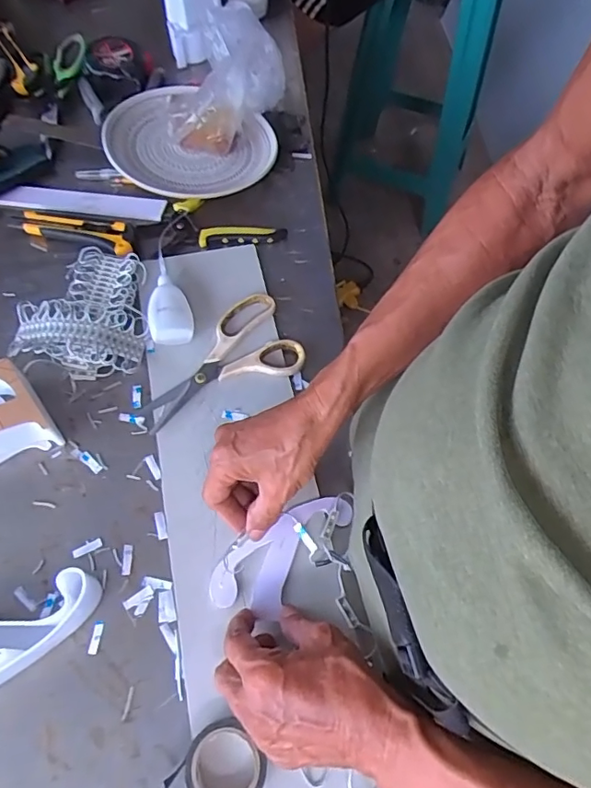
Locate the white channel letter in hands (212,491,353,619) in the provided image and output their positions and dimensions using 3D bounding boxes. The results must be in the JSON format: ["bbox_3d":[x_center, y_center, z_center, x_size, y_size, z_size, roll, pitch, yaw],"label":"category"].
[{"bbox_3d":[-0.009,0.132,0.446,0.137,0.022,0.060,-38,70,-18],"label":"white channel letter in hands"}]

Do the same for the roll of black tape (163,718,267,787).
[{"bbox_3d":[-0.053,0.271,0.375,0.057,0.020,0.059,0,63,0],"label":"roll of black tape"}]

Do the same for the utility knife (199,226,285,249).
[{"bbox_3d":[-0.062,-0.187,0.622,0.102,0.015,0.022,-4,63,-3],"label":"utility knife"}]

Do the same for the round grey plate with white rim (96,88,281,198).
[{"bbox_3d":[-0.132,-0.312,0.659,0.192,0.048,0.182,0,63,0],"label":"round grey plate with white rim"}]

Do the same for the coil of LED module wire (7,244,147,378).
[{"bbox_3d":[-0.222,-0.093,0.554,0.124,0.034,0.150,0,63,0],"label":"coil of LED module wire"}]

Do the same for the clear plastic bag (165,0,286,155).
[{"bbox_3d":[-0.091,-0.400,0.674,0.107,0.096,0.211,26,65,9],"label":"clear plastic bag"}]

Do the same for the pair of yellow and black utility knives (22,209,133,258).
[{"bbox_3d":[-0.251,-0.188,0.611,0.136,0.016,0.041,13,64,6],"label":"pair of yellow and black utility knives"}]

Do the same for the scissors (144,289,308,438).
[{"bbox_3d":[-0.084,-0.040,0.545,0.166,0.010,0.103,-23,66,-12],"label":"scissors"}]

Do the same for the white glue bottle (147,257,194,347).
[{"bbox_3d":[-0.136,-0.100,0.563,0.043,0.027,0.095,-12,64,-6],"label":"white glue bottle"}]

